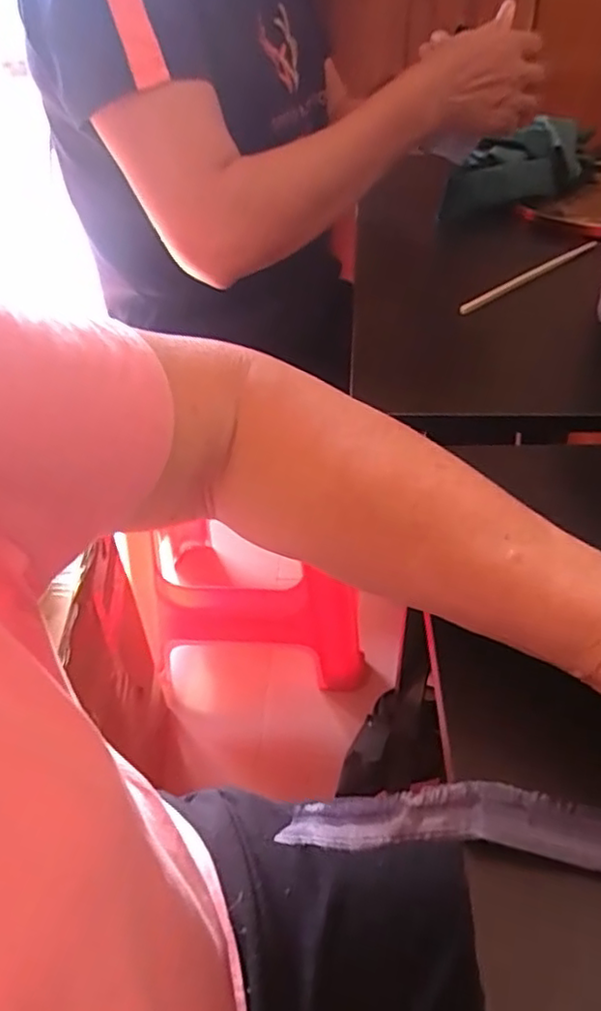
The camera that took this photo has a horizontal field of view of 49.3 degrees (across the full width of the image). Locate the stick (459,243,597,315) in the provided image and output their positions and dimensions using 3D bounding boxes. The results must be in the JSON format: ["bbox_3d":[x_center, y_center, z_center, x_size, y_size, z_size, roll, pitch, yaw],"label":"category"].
[{"bbox_3d":[0.239,-0.236,0.660,0.242,0.014,0.009,-32,47,-31],"label":"stick"}]

